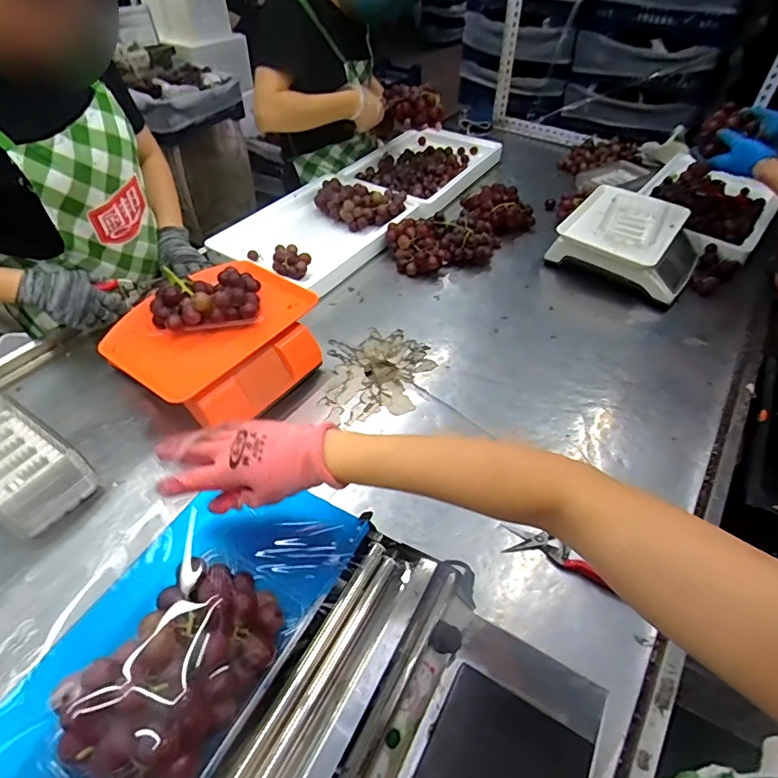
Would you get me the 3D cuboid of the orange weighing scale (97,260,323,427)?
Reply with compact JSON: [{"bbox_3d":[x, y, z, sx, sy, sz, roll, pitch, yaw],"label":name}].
[{"bbox_3d":[-0.257,-0.075,0.793,0.199,0.114,0.306,31,54,25],"label":"orange weighing scale"}]

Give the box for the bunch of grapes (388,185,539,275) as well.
[{"bbox_3d":[0.180,-0.391,1.181,0.205,0.075,0.412,31,54,26],"label":"bunch of grapes"}]

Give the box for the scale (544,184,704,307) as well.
[{"bbox_3d":[0.541,-0.327,1.088,0.289,0.106,0.259,27,53,23],"label":"scale"}]

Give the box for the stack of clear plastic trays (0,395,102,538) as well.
[{"bbox_3d":[-0.514,0.105,0.674,0.195,0.087,0.113,27,53,23],"label":"stack of clear plastic trays"}]

